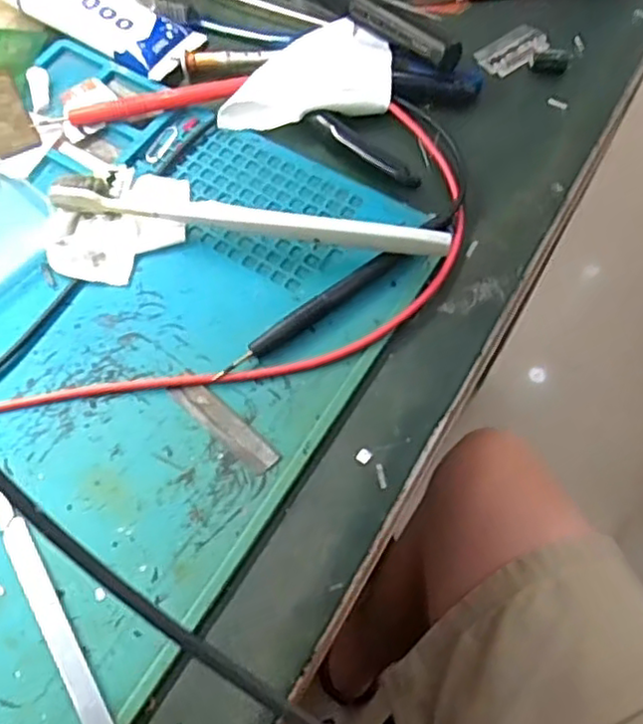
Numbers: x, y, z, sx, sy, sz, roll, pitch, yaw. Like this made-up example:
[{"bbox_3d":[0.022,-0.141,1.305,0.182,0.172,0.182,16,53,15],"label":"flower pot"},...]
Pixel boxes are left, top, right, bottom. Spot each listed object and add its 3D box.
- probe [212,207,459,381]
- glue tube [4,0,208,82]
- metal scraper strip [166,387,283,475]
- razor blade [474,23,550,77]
[{"bbox_3d":[0.010,-0.032,0.306,0.133,0.009,0.009,-34,70,-16],"label":"probe"},{"bbox_3d":[-0.129,-0.199,0.377,0.125,0.024,0.042,30,67,13],"label":"glue tube"},{"bbox_3d":[-0.039,0.025,0.280,0.053,0.004,0.013,40,70,16],"label":"metal scraper strip"},{"bbox_3d":[0.107,-0.174,0.378,0.041,0.004,0.028,-34,69,-16],"label":"razor blade"}]

